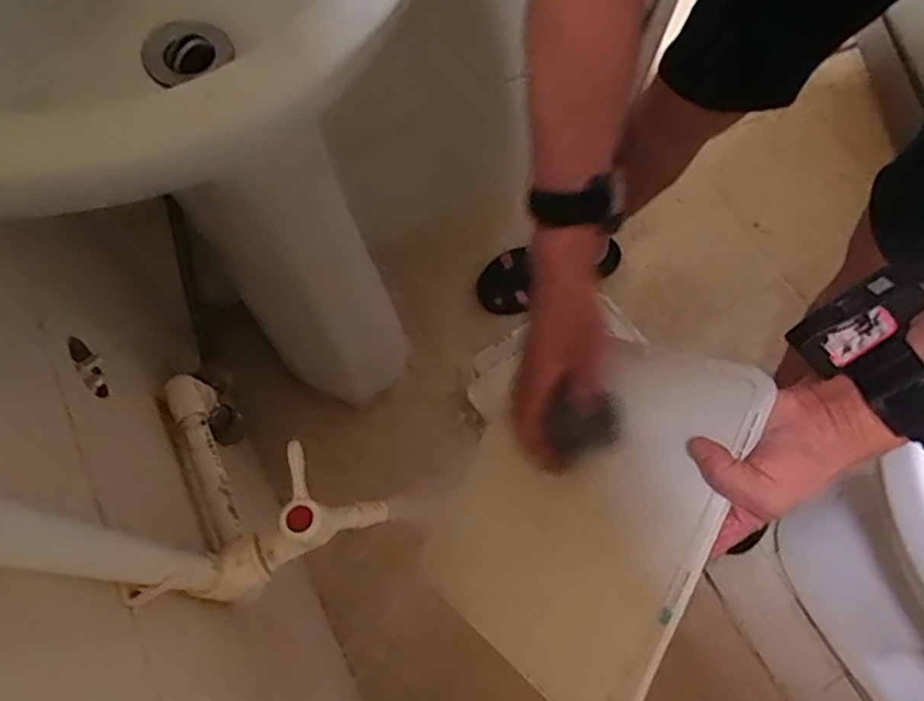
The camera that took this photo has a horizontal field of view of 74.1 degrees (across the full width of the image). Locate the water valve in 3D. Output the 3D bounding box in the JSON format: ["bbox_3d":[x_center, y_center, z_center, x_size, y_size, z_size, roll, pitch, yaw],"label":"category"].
[{"bbox_3d":[-0.113,0.121,0.390,0.054,0.078,0.104,36,73,15],"label":"water valve"}]

